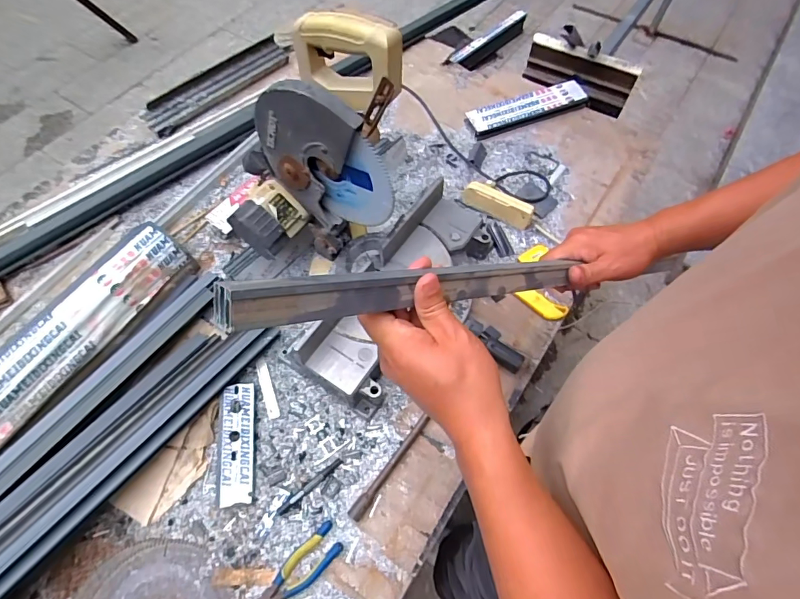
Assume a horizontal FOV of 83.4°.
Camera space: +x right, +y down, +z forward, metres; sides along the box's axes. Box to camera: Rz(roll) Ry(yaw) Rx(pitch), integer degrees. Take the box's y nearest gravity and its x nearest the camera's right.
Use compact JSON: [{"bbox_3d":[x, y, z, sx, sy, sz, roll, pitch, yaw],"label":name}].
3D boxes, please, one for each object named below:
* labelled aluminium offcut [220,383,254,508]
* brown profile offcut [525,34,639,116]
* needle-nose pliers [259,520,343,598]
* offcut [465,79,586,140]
[{"bbox_3d":[-0.292,0.255,0.805,0.054,0.011,0.204,0,68,-17],"label":"labelled aluminium offcut"},{"bbox_3d":[0.502,-0.634,1.286,0.311,0.127,0.082,27,64,13],"label":"brown profile offcut"},{"bbox_3d":[-0.175,0.449,0.714,0.193,0.014,0.053,-40,69,-21],"label":"needle-nose pliers"},{"bbox_3d":[0.341,-0.512,1.206,0.335,0.037,0.095,-20,63,-12],"label":"offcut"}]

